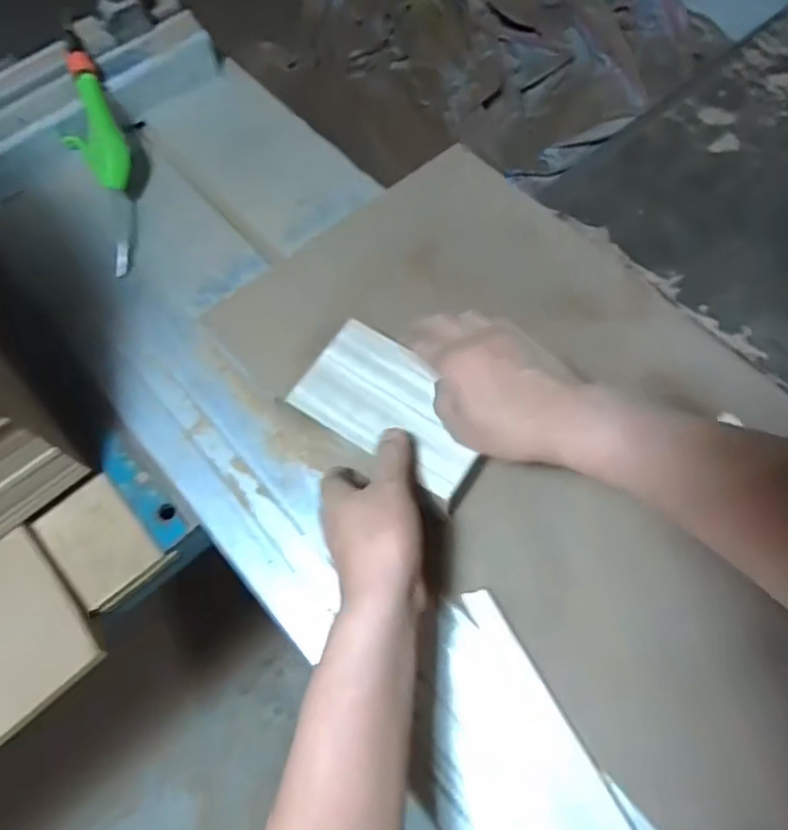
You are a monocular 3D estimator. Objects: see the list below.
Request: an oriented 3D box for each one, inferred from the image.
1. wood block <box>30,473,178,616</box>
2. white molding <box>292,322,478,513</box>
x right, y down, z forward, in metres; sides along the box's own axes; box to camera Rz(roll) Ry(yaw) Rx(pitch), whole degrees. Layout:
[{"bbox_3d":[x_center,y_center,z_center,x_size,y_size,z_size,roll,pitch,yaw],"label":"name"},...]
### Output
[{"bbox_3d":[-0.260,0.112,0.558,0.072,0.013,0.105,-39,70,-16],"label":"wood block"},{"bbox_3d":[0.004,-0.007,0.528,0.162,0.009,0.096,32,69,15],"label":"white molding"}]

